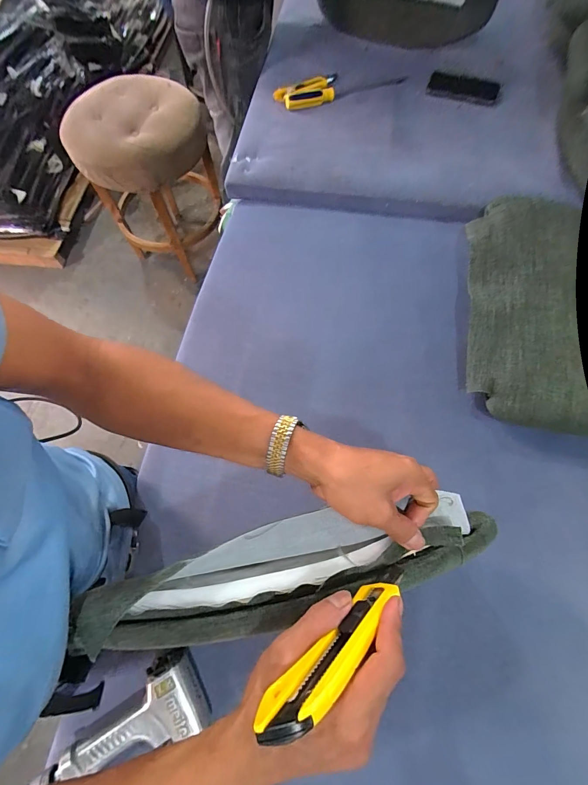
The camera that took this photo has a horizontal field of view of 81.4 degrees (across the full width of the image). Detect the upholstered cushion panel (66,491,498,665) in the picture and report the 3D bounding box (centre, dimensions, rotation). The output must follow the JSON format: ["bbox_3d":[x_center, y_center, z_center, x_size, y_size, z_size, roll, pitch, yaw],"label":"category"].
[{"bbox_3d":[-0.005,0.161,0.310,0.379,0.053,0.081,-11,69,-5],"label":"upholstered cushion panel"}]

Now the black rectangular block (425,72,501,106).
[{"bbox_3d":[0.374,-0.674,0.754,0.149,0.009,0.079,23,71,9],"label":"black rectangular block"}]

